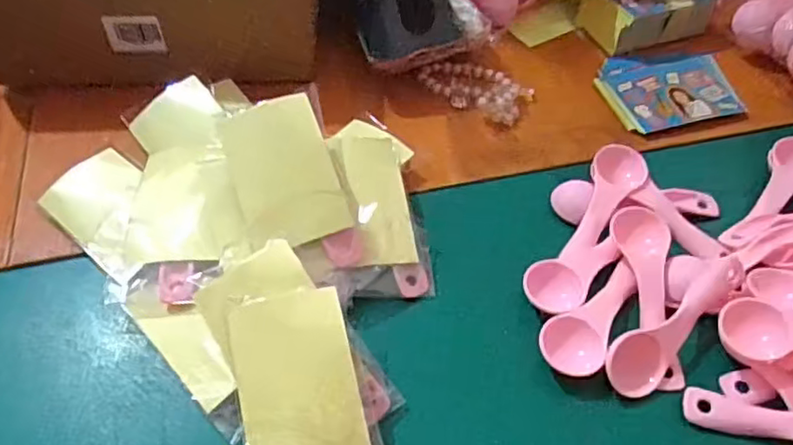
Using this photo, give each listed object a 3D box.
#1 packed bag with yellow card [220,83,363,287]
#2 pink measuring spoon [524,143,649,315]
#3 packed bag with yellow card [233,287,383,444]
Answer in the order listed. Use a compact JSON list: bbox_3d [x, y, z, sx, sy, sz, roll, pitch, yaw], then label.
[{"bbox_3d":[-0.063,-0.019,0.375,0.062,0.011,0.113,-17,82,-4],"label":"packed bag with yellow card"},{"bbox_3d":[0.127,0.000,0.404,0.037,0.014,0.144,28,56,19],"label":"pink measuring spoon"},{"bbox_3d":[-0.046,0.093,0.316,0.065,0.015,0.116,-14,76,-2],"label":"packed bag with yellow card"}]

